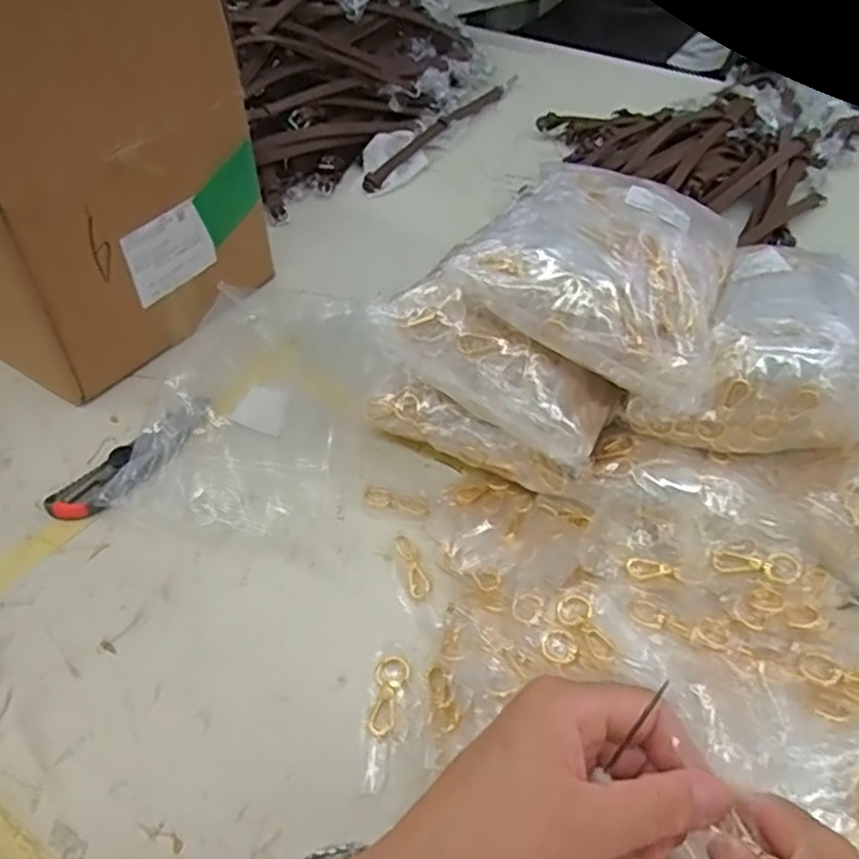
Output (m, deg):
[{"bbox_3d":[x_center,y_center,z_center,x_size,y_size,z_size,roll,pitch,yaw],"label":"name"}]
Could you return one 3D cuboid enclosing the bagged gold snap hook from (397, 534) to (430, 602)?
[{"bbox_3d":[-0.011,0.096,0.504,0.014,0.004,0.054,-12,49,-10],"label":"bagged gold snap hook"}]

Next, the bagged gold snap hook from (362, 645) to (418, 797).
[{"bbox_3d":[-0.023,0.173,0.435,0.028,0.007,0.087,3,48,4],"label":"bagged gold snap hook"}]

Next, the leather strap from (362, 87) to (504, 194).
[{"bbox_3d":[0.012,-0.401,0.964,0.022,0.020,0.321,25,53,22],"label":"leather strap"}]

